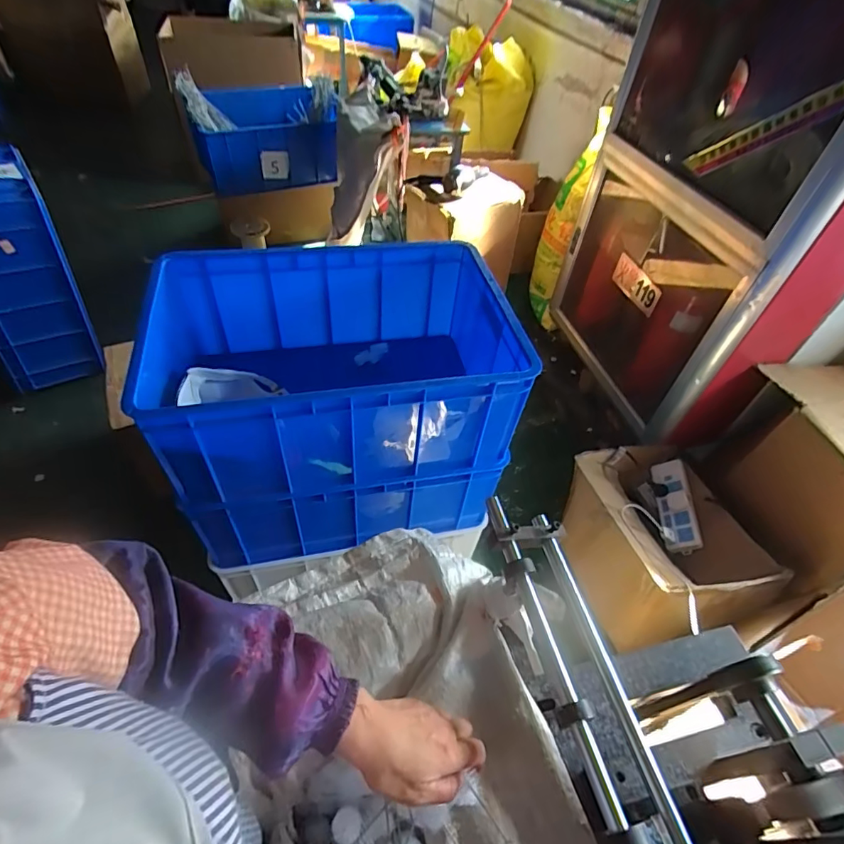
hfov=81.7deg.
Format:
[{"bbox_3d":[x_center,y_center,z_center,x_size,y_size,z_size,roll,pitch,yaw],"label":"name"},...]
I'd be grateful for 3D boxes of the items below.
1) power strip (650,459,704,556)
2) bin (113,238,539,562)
[{"bbox_3d":[0.630,0.205,1.218,0.078,0.034,0.234,-15,50,28],"label":"power strip"},{"bbox_3d":[-0.164,-0.040,0.988,0.654,0.448,0.413,-8,50,-12],"label":"bin"}]

